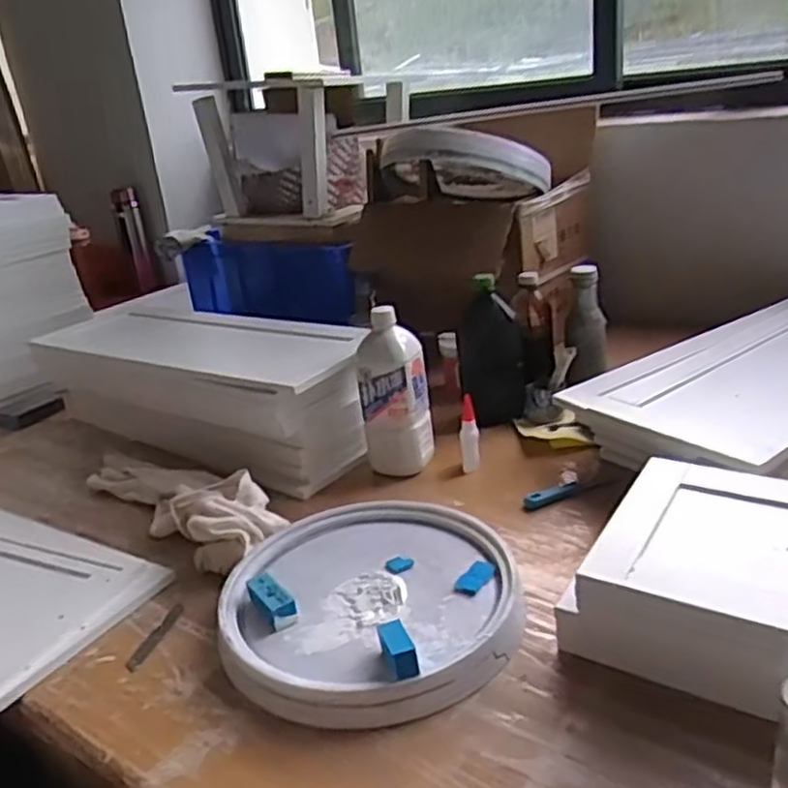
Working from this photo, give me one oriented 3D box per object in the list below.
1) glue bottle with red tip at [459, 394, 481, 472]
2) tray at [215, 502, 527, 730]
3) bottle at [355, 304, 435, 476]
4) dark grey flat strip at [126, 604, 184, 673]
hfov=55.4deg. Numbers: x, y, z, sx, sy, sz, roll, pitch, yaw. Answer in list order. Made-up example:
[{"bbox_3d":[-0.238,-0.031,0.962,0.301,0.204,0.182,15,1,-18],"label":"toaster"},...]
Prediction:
[{"bbox_3d":[0.101,0.053,1.015,0.026,0.100,0.023,-4,22,7],"label":"glue bottle with red tip"},{"bbox_3d":[-0.024,0.200,0.753,0.290,0.045,0.289,-6,22,2],"label":"tray"},{"bbox_3d":[0.002,-0.001,1.029,0.076,0.215,0.074,5,25,27],"label":"bottle"},{"bbox_3d":[-0.243,0.248,0.769,0.013,0.006,0.099,0,23,18],"label":"dark grey flat strip"}]

